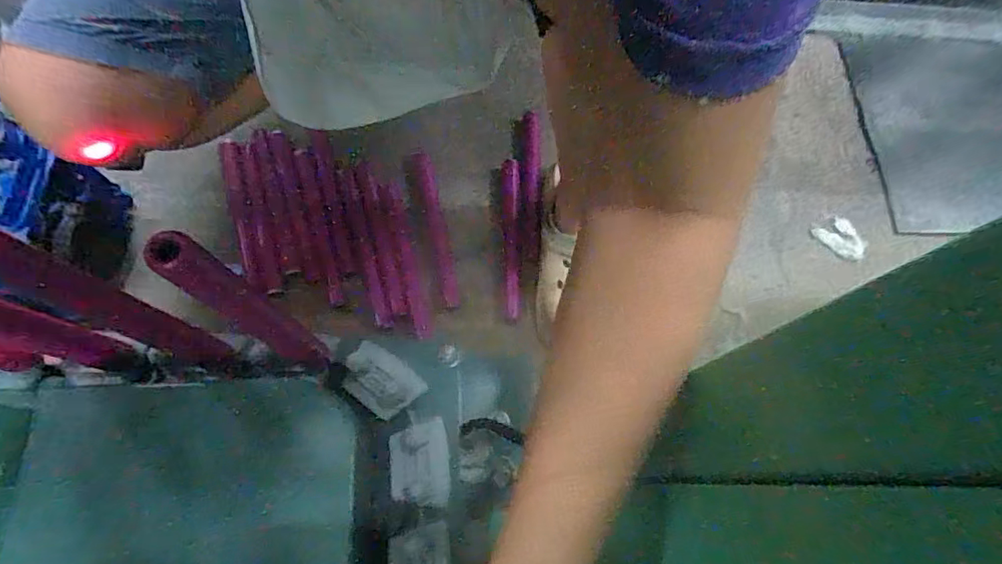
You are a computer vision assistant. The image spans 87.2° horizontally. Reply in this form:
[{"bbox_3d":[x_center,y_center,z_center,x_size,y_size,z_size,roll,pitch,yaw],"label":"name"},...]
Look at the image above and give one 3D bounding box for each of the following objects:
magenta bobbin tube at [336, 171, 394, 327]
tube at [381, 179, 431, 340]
[{"bbox_3d":[-0.162,-0.042,0.617,0.018,0.026,0.206,-17,71,-9],"label":"magenta bobbin tube"},{"bbox_3d":[-0.112,-0.029,0.617,0.022,0.024,0.196,-13,71,-8],"label":"tube"}]

